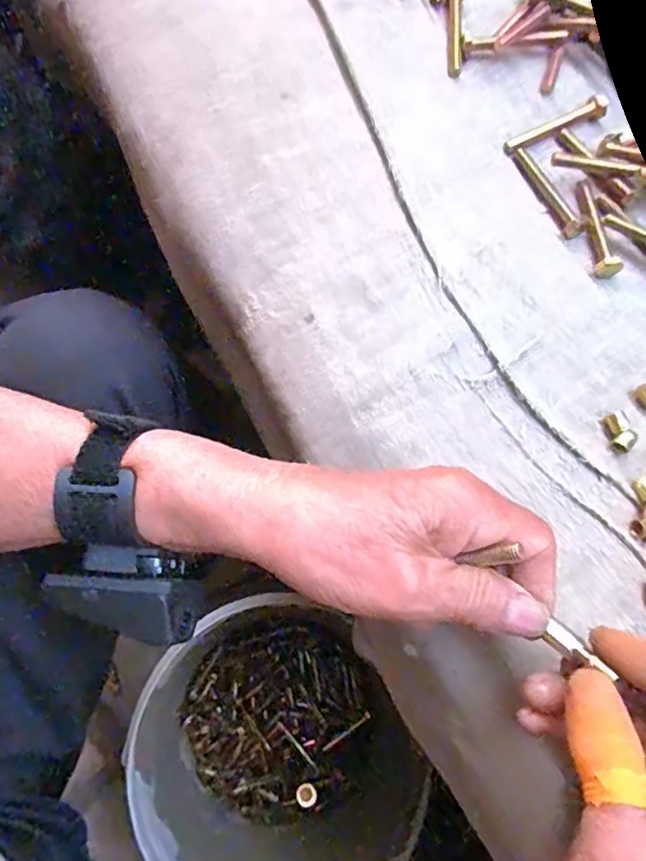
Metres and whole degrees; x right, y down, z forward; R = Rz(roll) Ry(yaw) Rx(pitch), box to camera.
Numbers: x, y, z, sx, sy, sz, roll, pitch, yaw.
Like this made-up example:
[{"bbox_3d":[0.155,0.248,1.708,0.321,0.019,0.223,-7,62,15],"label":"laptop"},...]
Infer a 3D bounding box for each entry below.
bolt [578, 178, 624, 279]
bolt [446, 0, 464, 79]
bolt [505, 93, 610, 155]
[{"bbox_3d":[0.157,-0.120,0.324,0.013,0.013,0.065,-8,74,-3],"label":"bolt"},{"bbox_3d":[0.086,-0.265,0.365,0.013,0.013,0.065,4,74,0],"label":"bolt"},{"bbox_3d":[0.146,-0.189,0.346,0.065,0.015,0.013,-26,76,-8],"label":"bolt"}]

